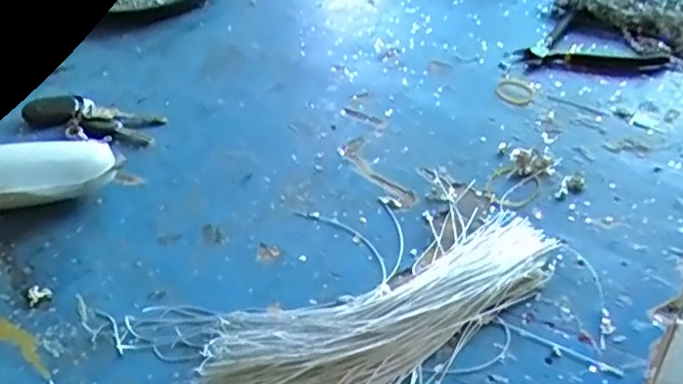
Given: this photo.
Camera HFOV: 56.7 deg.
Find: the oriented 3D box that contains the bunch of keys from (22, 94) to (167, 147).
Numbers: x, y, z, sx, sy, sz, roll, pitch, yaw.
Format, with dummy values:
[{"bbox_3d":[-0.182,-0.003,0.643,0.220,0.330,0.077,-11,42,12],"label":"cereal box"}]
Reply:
[{"bbox_3d":[-0.232,-0.070,0.586,0.131,0.018,0.052,11,41,15],"label":"bunch of keys"}]

